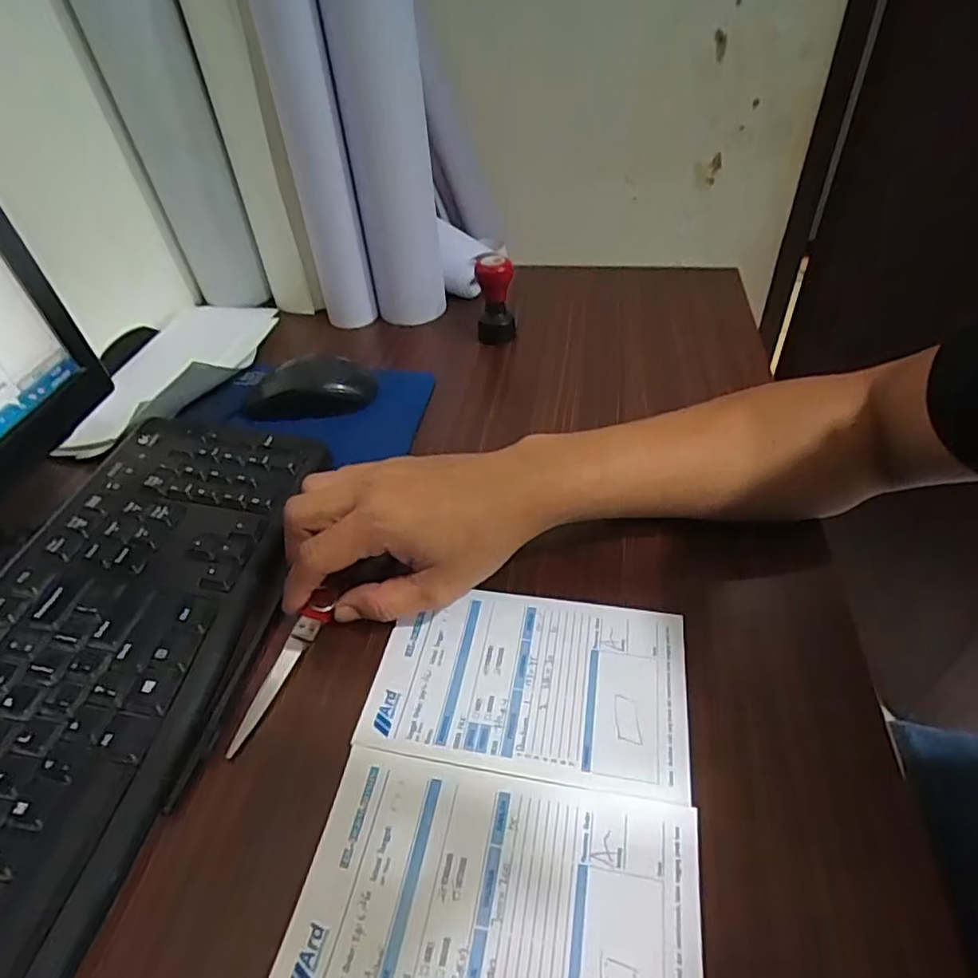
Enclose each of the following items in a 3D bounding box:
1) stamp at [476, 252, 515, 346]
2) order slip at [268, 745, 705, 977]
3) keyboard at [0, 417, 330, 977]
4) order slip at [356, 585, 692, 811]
[{"bbox_3d":[0.006,-0.180,0.572,0.034,0.085,0.032,2,43,7],"label":"stamp"},{"bbox_3d":[0.003,0.170,0.249,0.162,0.004,0.103,6,44,11],"label":"order slip"},{"bbox_3d":[-0.226,0.109,0.311,0.162,0.035,0.437,4,44,9],"label":"keyboard"},{"bbox_3d":[0.022,0.101,0.325,0.161,0.004,0.103,6,43,10],"label":"order slip"}]

